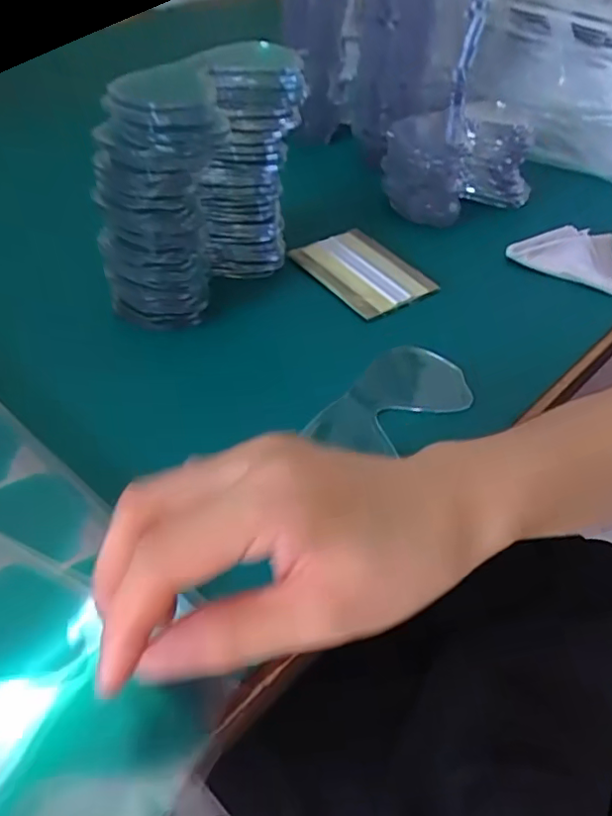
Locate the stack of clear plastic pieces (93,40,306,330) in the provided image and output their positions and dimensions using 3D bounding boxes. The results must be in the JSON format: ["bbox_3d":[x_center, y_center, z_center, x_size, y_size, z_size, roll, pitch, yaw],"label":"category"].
[{"bbox_3d":[-0.069,-0.152,0.385,0.072,0.134,0.161,30,52,21],"label":"stack of clear plastic pieces"}]

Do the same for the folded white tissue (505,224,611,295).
[{"bbox_3d":[0.222,-0.132,0.474,0.090,0.009,0.055,26,76,10],"label":"folded white tissue"}]

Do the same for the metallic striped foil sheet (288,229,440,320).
[{"bbox_3d":[0.047,-0.111,0.454,0.078,0.009,0.094,-27,55,-26],"label":"metallic striped foil sheet"}]

